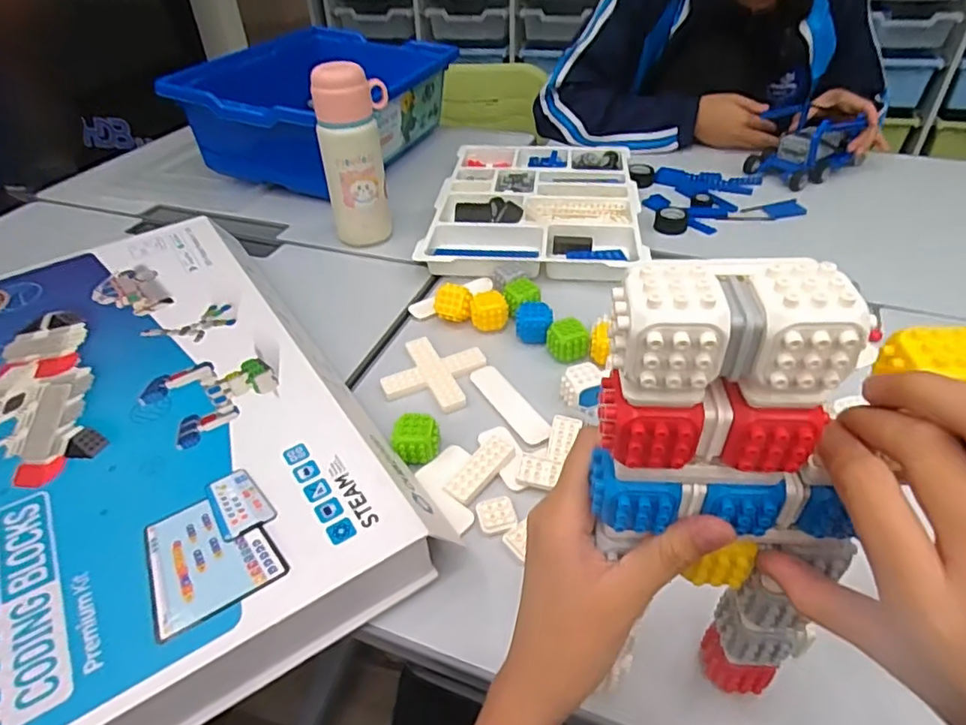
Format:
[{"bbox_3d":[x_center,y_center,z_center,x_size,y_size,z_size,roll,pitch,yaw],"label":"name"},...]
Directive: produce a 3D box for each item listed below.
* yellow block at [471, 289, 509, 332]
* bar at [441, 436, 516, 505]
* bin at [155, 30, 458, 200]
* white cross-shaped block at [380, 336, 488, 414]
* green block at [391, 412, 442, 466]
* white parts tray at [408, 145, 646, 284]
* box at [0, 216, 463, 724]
[{"bbox_3d":[0.007,-0.053,0.619,0.037,0.031,0.032,-2,40,1],"label":"yellow block"},{"bbox_3d":[-0.003,0.084,0.478,0.029,0.012,0.066,29,49,32],"label":"bar"},{"bbox_3d":[-0.269,-0.417,0.987,0.285,0.154,0.421,14,43,19],"label":"bin"},{"bbox_3d":[-0.046,0.010,0.572,0.082,0.009,0.085,11,42,16],"label":"white cross-shaped block"},{"bbox_3d":[-0.054,0.063,0.486,0.036,0.029,0.032,1,40,4],"label":"green block"},{"bbox_3d":[0.073,-0.220,0.811,0.258,0.029,0.387,3,40,7],"label":"white parts tray"},{"bbox_3d":[-0.300,0.037,0.503,0.318,0.045,0.543,-25,45,-26],"label":"box"}]

